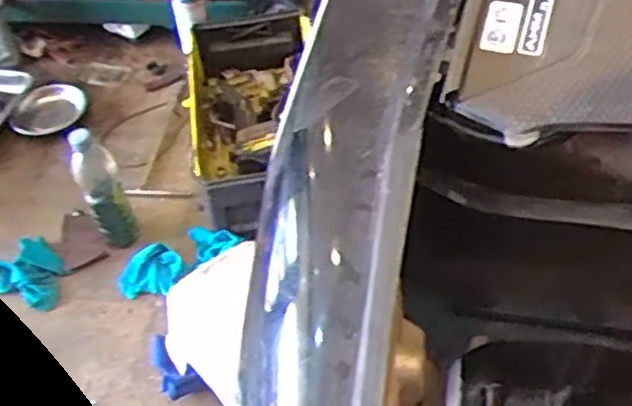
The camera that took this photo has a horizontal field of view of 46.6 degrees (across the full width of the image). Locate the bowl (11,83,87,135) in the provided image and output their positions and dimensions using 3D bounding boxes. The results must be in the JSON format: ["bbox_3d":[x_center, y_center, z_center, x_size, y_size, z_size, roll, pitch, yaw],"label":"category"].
[{"bbox_3d":[-0.599,-0.218,1.642,0.157,0.033,0.164,-2,48,3],"label":"bowl"}]

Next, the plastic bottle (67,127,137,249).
[{"bbox_3d":[-0.365,-0.027,1.252,0.068,0.235,0.060,-22,50,-14],"label":"plastic bottle"}]

